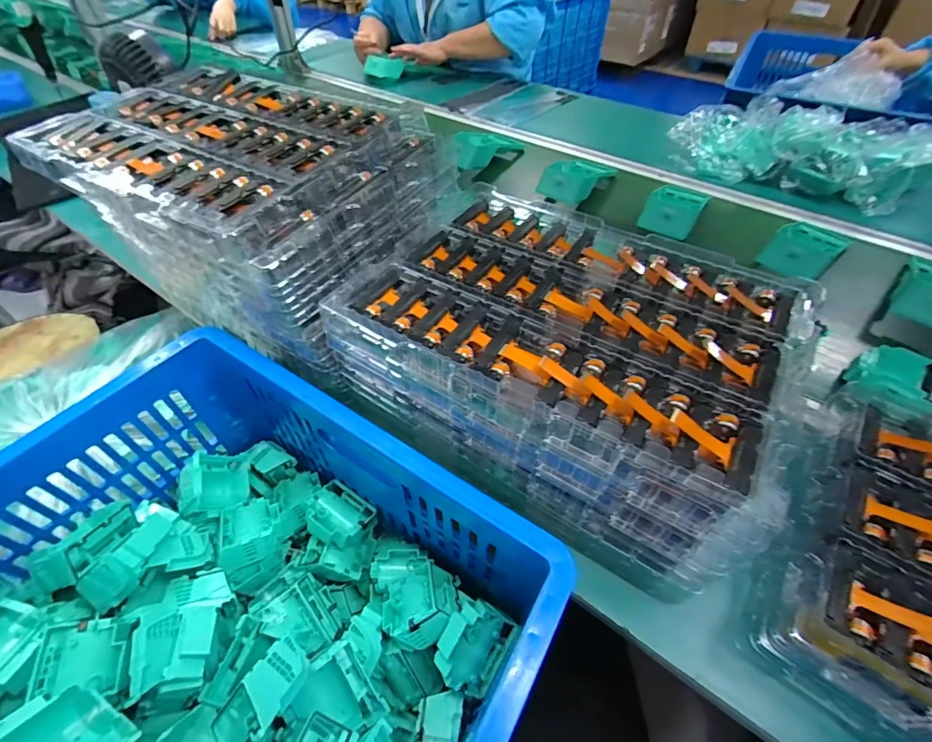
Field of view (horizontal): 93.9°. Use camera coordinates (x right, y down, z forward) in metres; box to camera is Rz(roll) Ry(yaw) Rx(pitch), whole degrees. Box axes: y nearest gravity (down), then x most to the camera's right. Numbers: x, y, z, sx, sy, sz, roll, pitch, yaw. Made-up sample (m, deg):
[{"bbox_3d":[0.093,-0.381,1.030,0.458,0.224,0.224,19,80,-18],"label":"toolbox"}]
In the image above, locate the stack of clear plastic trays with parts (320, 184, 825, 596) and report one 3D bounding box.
[{"bbox_3d":[0.093,-0.021,0.438,0.382,0.133,0.289,28,56,22],"label":"stack of clear plastic trays with parts"}]

